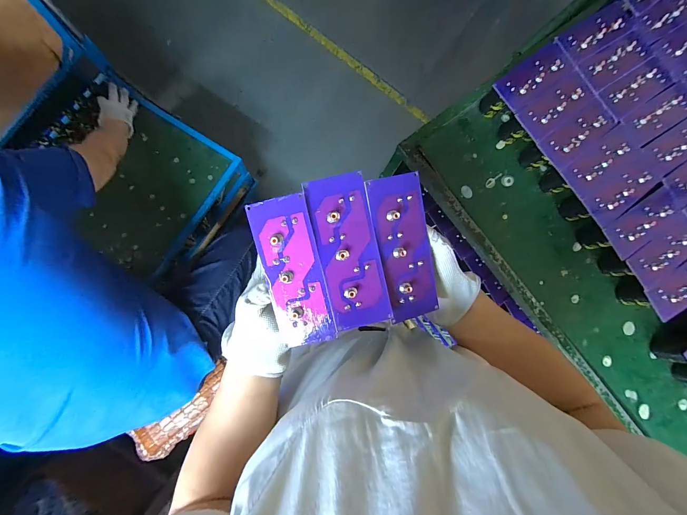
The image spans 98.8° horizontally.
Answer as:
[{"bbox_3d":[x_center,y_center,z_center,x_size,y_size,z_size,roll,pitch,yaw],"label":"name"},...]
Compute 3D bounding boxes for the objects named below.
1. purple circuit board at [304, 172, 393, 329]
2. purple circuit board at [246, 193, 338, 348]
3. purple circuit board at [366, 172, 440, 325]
[{"bbox_3d":[0.005,-0.004,0.265,0.051,0.005,0.135,-14,94,-8],"label":"purple circuit board"},{"bbox_3d":[-0.045,0.015,0.265,0.051,0.007,0.134,-13,97,4],"label":"purple circuit board"},{"bbox_3d":[0.057,-0.008,0.279,0.052,0.005,0.136,-13,100,-14],"label":"purple circuit board"}]

